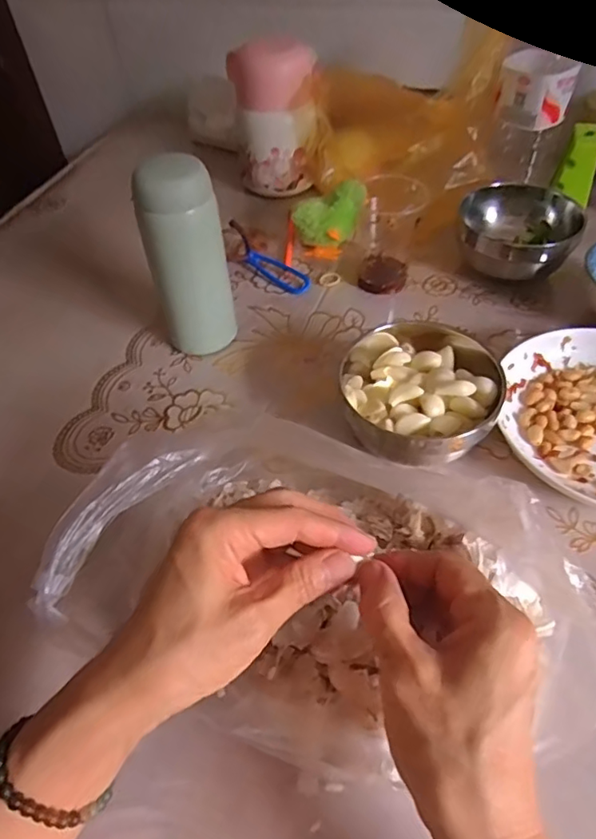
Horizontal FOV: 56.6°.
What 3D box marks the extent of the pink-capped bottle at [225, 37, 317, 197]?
[{"bbox_3d":[-0.028,-0.350,0.647,0.088,0.148,0.075,-5,49,-1],"label":"pink-capped bottle"}]

